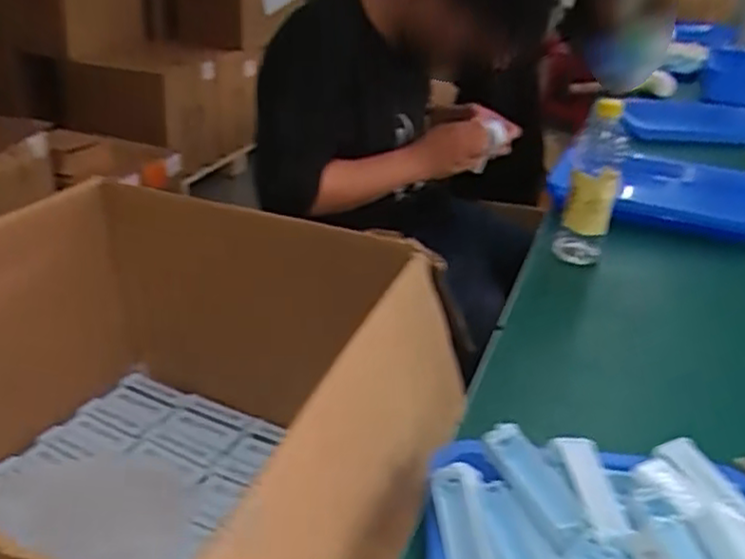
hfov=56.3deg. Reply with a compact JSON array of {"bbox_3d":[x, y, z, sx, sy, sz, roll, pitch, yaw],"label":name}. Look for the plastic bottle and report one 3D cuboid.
[{"bbox_3d":[0.297,-0.127,0.941,0.065,0.218,0.054,16,30,20],"label":"plastic bottle"}]

